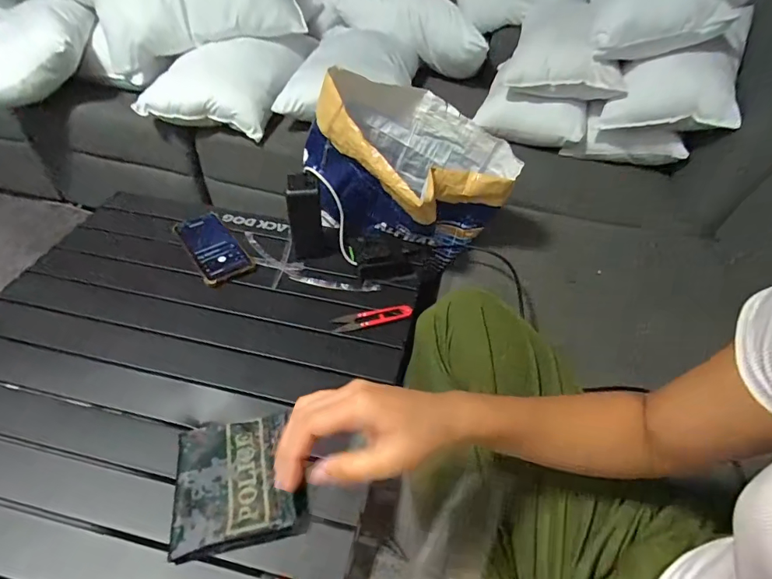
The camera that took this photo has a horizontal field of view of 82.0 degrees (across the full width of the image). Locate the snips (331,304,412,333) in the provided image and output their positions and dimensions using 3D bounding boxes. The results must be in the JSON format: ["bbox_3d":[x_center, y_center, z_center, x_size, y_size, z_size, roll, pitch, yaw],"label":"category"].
[{"bbox_3d":[-0.019,0.040,0.648,0.116,0.009,0.028,-10,47,-14],"label":"snips"}]

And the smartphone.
[{"bbox_3d":[-0.283,-0.073,0.732,0.083,0.017,0.173,-25,52,-26],"label":"smartphone"}]

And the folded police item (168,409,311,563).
[{"bbox_3d":[-0.153,0.199,0.468,0.128,0.028,0.126,-7,46,-11],"label":"folded police item"}]

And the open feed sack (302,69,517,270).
[{"bbox_3d":[0.046,-0.210,0.756,0.253,0.207,0.279,-28,54,-28],"label":"open feed sack"}]

